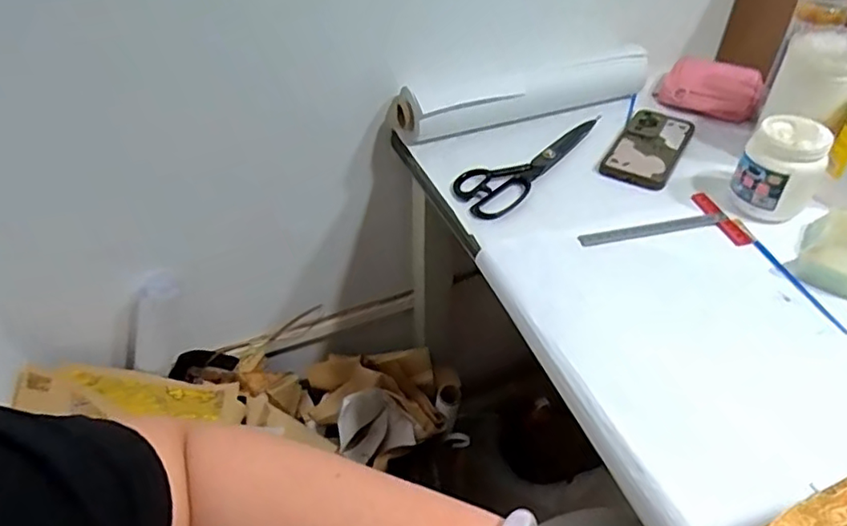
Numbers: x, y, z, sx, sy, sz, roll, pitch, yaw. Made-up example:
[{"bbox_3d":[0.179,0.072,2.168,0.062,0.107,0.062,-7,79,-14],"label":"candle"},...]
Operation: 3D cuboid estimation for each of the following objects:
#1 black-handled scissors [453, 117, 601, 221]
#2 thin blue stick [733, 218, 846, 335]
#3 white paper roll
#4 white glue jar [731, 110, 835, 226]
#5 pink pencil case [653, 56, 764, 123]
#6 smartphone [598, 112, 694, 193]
[{"bbox_3d":[0.132,-0.132,0.731,0.074,0.014,0.250,30,50,30],"label":"black-handled scissors"},{"bbox_3d":[0.358,0.008,0.589,0.012,0.004,0.166,-9,42,-8],"label":"thin blue stick"},{"bbox_3d":[0.139,-0.226,0.784,0.357,0.065,0.051,-13,43,-13],"label":"white paper roll"},{"bbox_3d":[0.382,-0.101,0.636,0.078,0.091,0.077,26,48,27],"label":"white glue jar"},{"bbox_3d":[0.398,-0.245,0.834,0.134,0.032,0.097,18,45,20],"label":"pink pencil case"},{"bbox_3d":[0.282,-0.147,0.747,0.075,0.012,0.156,21,46,23],"label":"smartphone"}]

